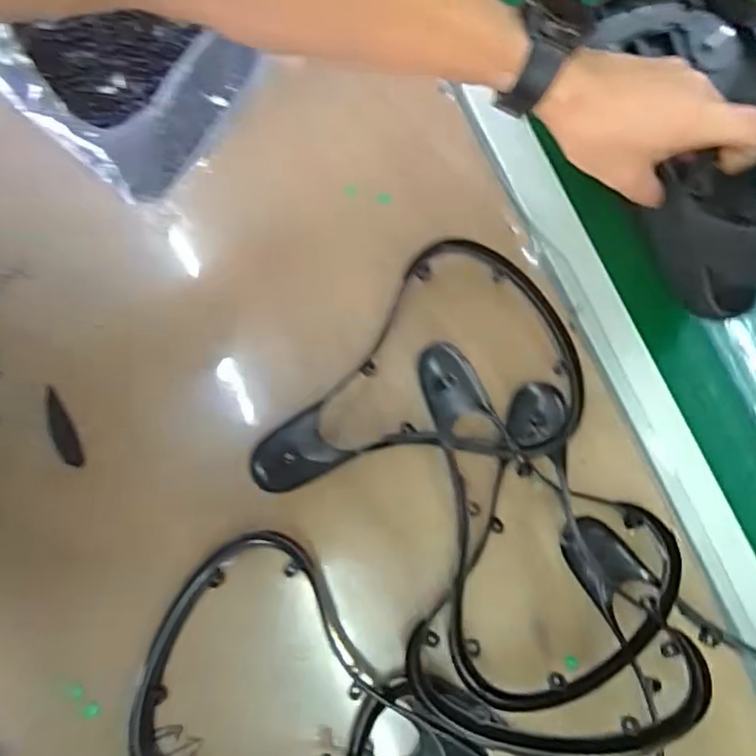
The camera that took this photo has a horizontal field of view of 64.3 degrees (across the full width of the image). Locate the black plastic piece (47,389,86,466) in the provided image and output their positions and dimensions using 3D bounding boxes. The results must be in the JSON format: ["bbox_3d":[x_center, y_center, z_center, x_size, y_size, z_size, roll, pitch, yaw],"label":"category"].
[{"bbox_3d":[-0.236,0.038,0.451,0.016,0.010,0.061,-25,80,-7],"label":"black plastic piece"}]

